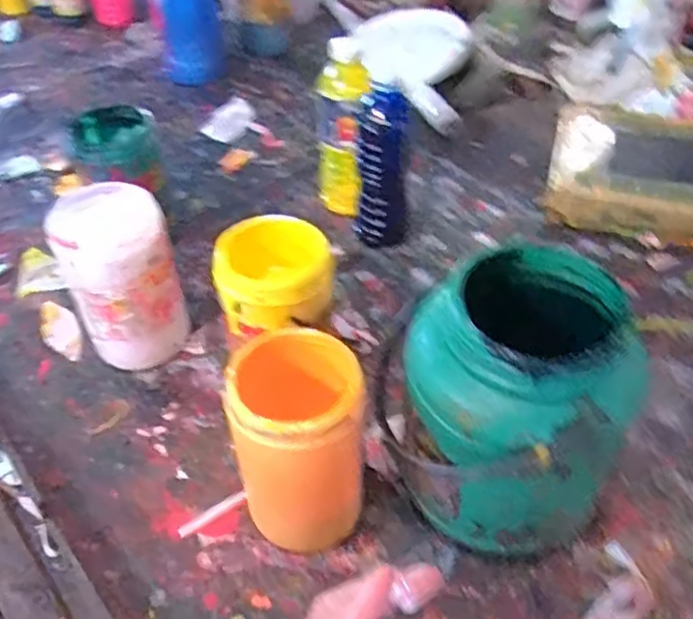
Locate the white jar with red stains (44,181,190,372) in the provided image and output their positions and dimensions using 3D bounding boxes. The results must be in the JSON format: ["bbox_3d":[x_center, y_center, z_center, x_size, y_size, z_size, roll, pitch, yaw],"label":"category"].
[{"bbox_3d":[-0.211,-0.026,0.653,0.103,0.156,0.096,-2,47,2],"label":"white jar with red stains"}]

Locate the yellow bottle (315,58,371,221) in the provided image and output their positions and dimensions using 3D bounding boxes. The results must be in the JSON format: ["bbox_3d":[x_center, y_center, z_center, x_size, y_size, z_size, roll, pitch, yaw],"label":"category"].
[{"bbox_3d":[-0.003,-0.184,0.788,0.062,0.196,0.071,-3,47,1],"label":"yellow bottle"}]

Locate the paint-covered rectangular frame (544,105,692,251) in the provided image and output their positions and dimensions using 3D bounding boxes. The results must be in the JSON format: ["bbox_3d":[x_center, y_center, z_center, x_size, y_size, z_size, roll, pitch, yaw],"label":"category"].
[{"bbox_3d":[0.394,-0.175,0.852,0.263,0.048,0.226,11,49,14],"label":"paint-covered rectangular frame"}]

